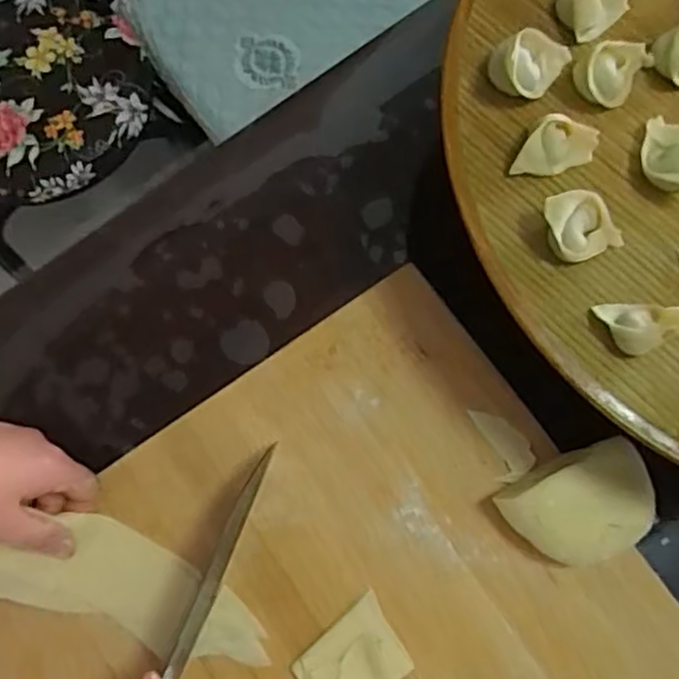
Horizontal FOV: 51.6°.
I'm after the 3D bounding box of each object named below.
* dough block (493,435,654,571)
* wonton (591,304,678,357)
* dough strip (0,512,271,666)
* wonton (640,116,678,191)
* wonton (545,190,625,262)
[{"bbox_3d":[0.150,0.104,0.434,0.090,0.039,0.061,-25,78,-4],"label":"dough block"},{"bbox_3d":[0.157,-0.010,0.364,0.032,0.022,0.032,-25,78,-4],"label":"wonton"},{"bbox_3d":[-0.136,0.153,0.440,0.190,0.017,0.065,17,79,-3],"label":"dough strip"},{"bbox_3d":[0.185,-0.102,0.383,0.032,0.024,0.042,14,79,5],"label":"wonton"},{"bbox_3d":[0.131,-0.062,0.377,0.037,0.021,0.034,-21,78,-3],"label":"wonton"}]

